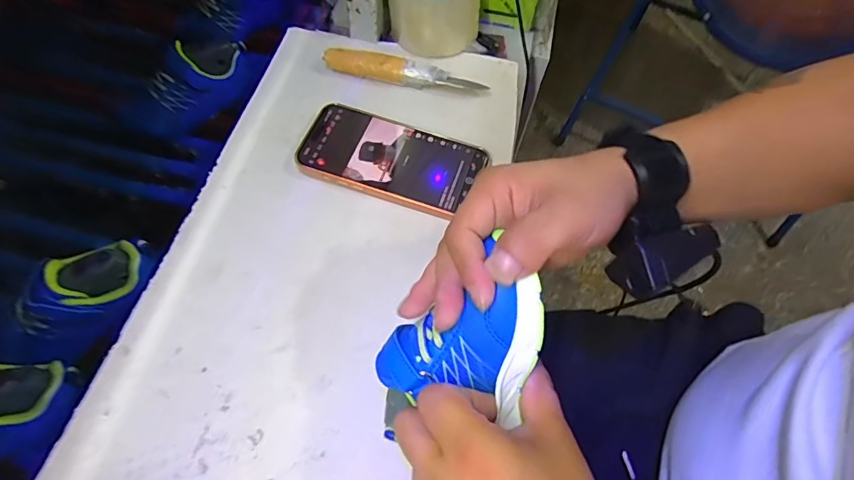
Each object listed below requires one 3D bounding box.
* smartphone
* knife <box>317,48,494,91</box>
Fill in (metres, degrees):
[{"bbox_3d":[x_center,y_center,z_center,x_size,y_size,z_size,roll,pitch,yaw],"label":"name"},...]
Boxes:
[{"bbox_3d":[-0.032,-0.072,0.411,0.156,0.015,0.083,16,62,7],"label":"smartphone"},{"bbox_3d":[-0.023,-0.170,0.461,0.162,0.022,0.020,11,62,4],"label":"knife"}]

